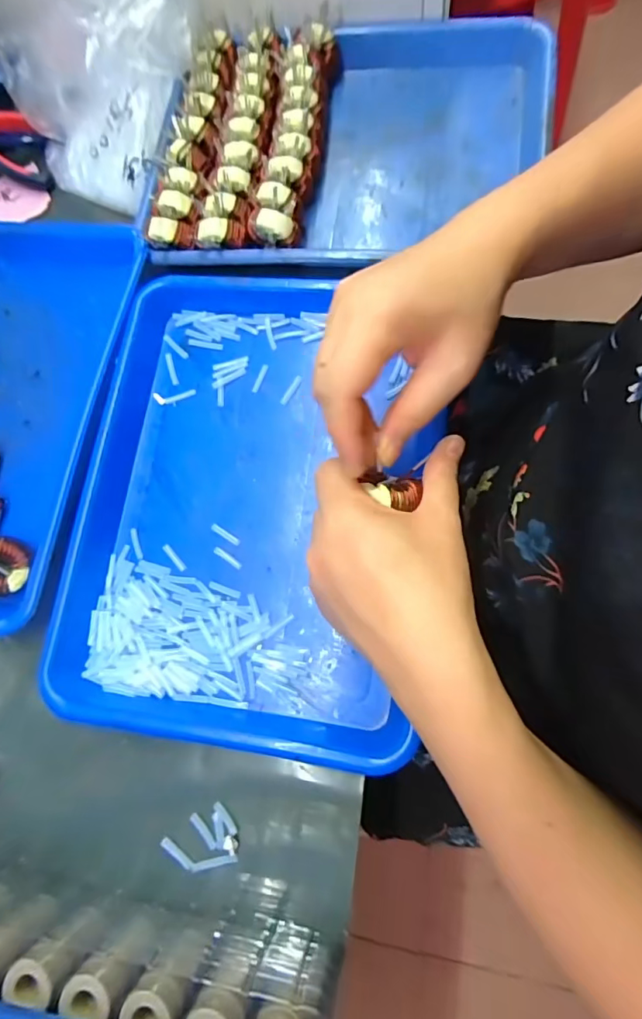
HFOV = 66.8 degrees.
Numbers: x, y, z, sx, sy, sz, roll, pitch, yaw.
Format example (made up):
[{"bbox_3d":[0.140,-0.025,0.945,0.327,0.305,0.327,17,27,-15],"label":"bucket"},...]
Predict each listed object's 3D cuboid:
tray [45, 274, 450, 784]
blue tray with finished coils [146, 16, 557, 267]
[{"bbox_3d":[-0.056,-0.014,0.346,0.245,0.033,0.326,5,75,8],"label":"tray"},{"bbox_3d":[0.023,-0.307,0.409,0.316,0.045,0.243,5,76,8],"label":"blue tray with finished coils"}]

